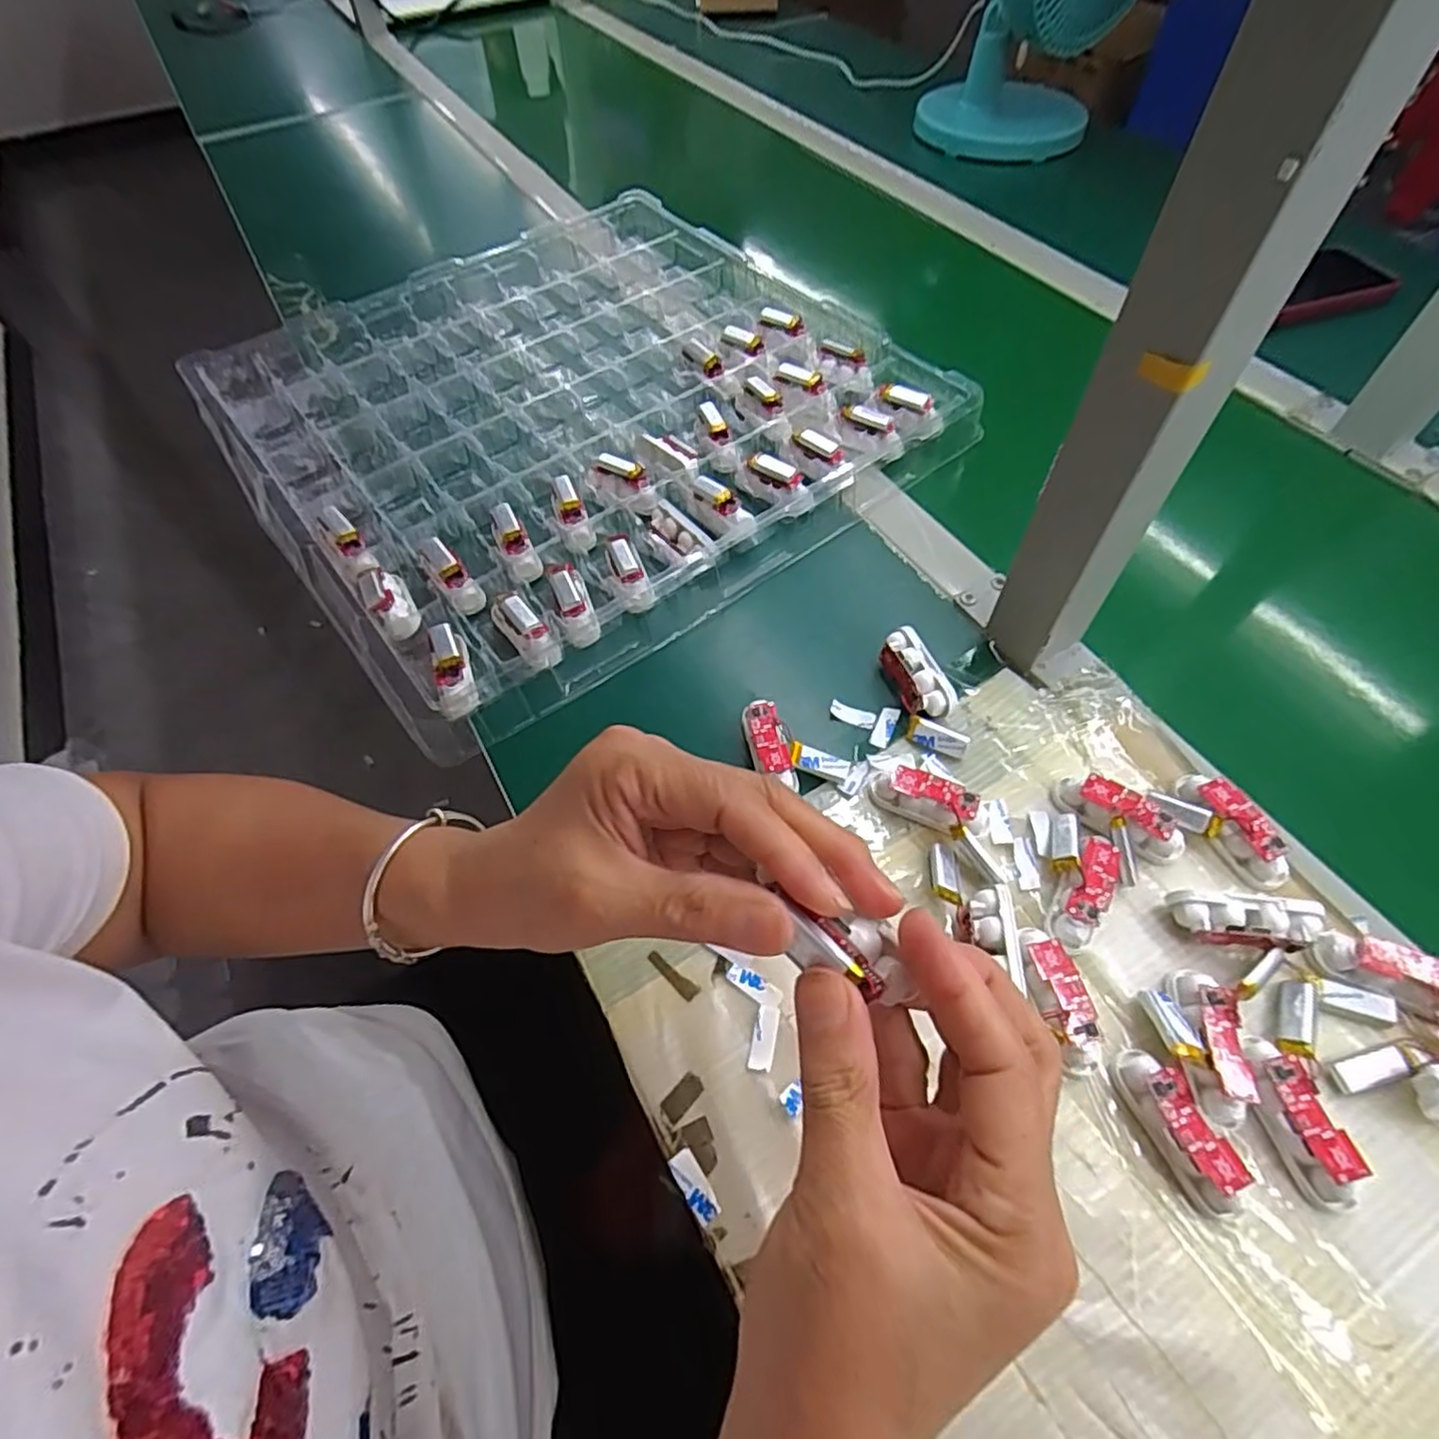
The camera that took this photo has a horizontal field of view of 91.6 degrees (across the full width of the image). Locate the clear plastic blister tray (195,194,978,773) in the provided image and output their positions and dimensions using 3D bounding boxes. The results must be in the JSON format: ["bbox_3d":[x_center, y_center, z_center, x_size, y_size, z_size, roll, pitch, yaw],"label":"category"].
[{"bbox_3d":[-0.121,-0.258,0.561,0.477,0.033,0.484,-34,62,-19],"label":"clear plastic blister tray"}]

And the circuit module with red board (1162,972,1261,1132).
[{"bbox_3d":[0.209,0.137,0.297,0.019,0.014,0.060,6,57,5],"label":"circuit module with red board"}]

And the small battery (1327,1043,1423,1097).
[{"bbox_3d":[0.278,0.147,0.295,0.034,0.006,0.013,-13,58,-7],"label":"small battery"}]

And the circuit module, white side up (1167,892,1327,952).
[{"bbox_3d":[0.242,0.093,0.322,0.059,0.016,0.020,6,57,5],"label":"circuit module, white side up"}]

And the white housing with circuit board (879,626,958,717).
[{"bbox_3d":[0.113,-0.024,0.411,0.027,0.021,0.058,-17,58,-10],"label":"white housing with circuit board"}]

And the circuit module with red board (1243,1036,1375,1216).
[{"bbox_3d":[0.234,0.163,0.283,0.019,0.018,0.061,-14,58,-7],"label":"circuit module with red board"}]

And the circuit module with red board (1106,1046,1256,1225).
[{"bbox_3d":[0.186,0.165,0.282,0.019,0.018,0.060,-22,59,-12],"label":"circuit module with red board"}]

